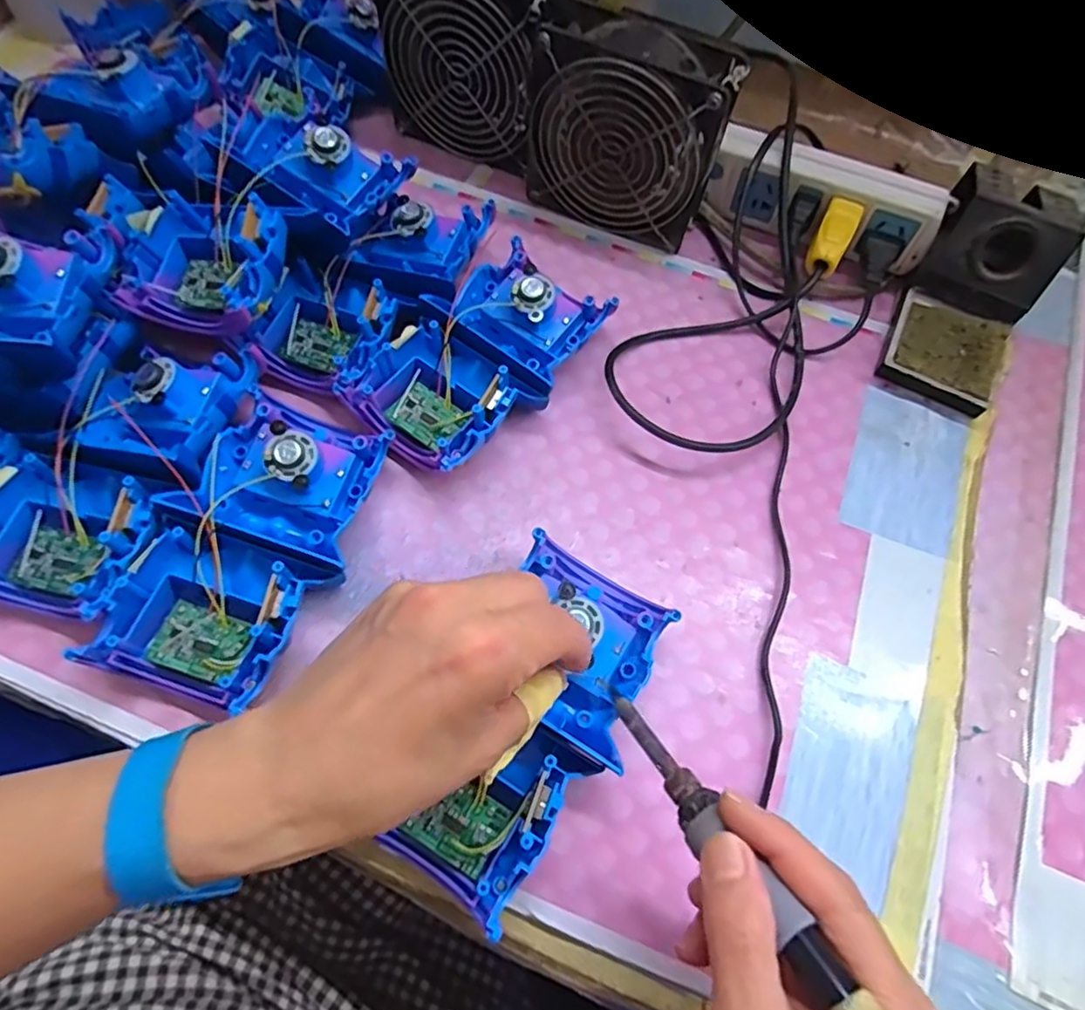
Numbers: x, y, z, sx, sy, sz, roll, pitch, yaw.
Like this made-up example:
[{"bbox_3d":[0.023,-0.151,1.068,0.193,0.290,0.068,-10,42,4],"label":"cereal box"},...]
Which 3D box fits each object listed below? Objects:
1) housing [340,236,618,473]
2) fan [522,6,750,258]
[{"bbox_3d":[-0.036,-0.087,0.387,0.091,0.039,0.155,35,68,14],"label":"housing"},{"bbox_3d":[0.053,-0.240,0.423,0.122,0.116,0.045,24,66,9],"label":"fan"}]

